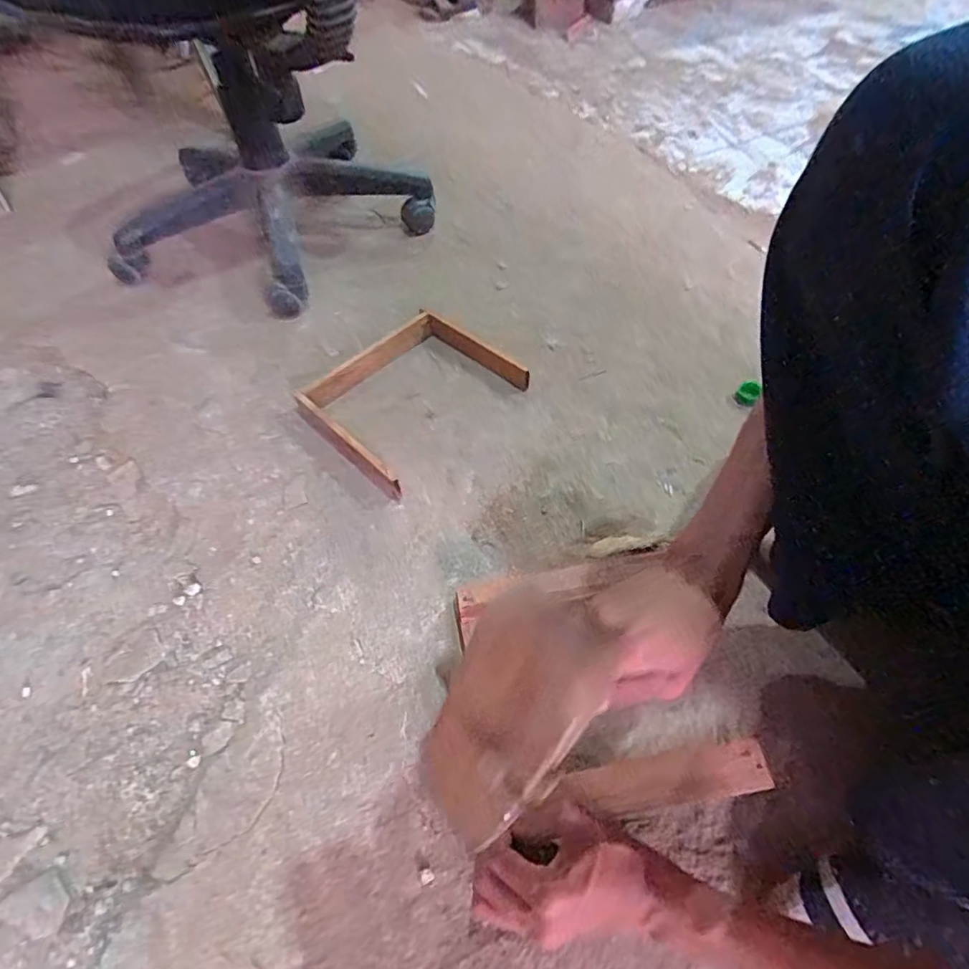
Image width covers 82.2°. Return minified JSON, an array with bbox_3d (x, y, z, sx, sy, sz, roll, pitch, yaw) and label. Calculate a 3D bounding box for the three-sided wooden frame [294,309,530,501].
[{"bbox_3d":[-0.091,-0.128,0.744,0.212,0.039,0.273,36,62,24],"label":"three-sided wooden frame"}]

